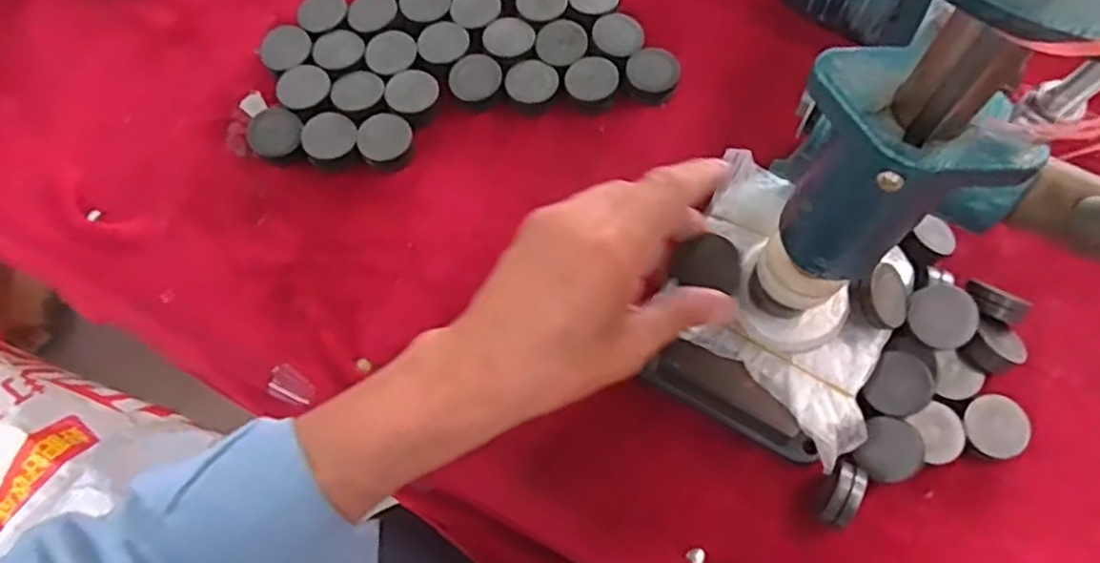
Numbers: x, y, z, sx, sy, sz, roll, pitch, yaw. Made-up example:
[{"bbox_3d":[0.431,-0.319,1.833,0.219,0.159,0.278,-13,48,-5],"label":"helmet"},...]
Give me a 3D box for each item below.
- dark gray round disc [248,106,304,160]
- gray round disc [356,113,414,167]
[{"bbox_3d":[-0.167,-0.088,0.448,0.031,0.017,0.033,0,69,1],"label":"dark gray round disc"},{"bbox_3d":[-0.100,-0.086,0.445,0.033,0.010,0.030,0,69,1],"label":"gray round disc"}]

